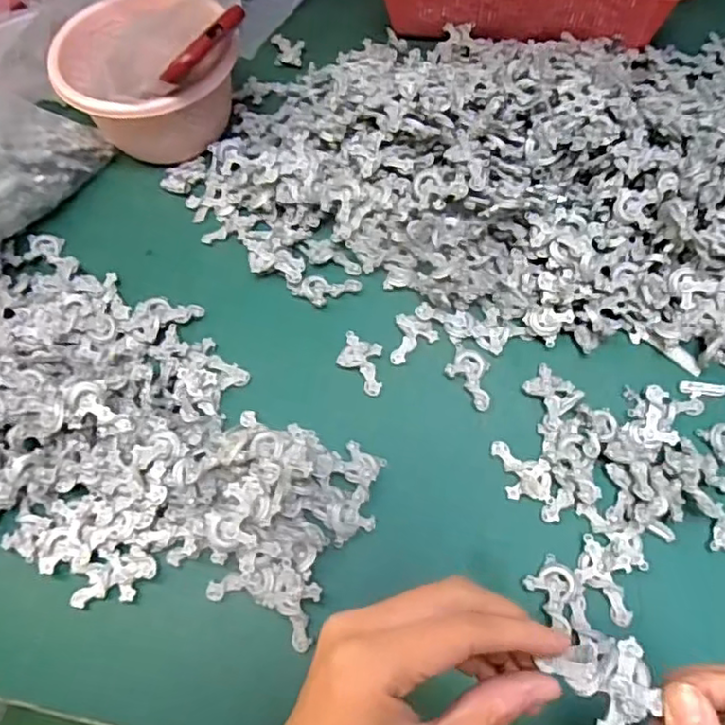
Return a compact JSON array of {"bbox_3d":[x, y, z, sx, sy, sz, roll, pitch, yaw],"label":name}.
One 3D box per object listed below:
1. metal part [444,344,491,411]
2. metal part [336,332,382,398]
[{"bbox_3d":[0.078,0.008,0.448,0.029,0.005,0.049,-34,65,-15],"label":"metal part"},{"bbox_3d":[0.000,0.001,0.459,0.036,0.005,0.041,15,63,11],"label":"metal part"}]

